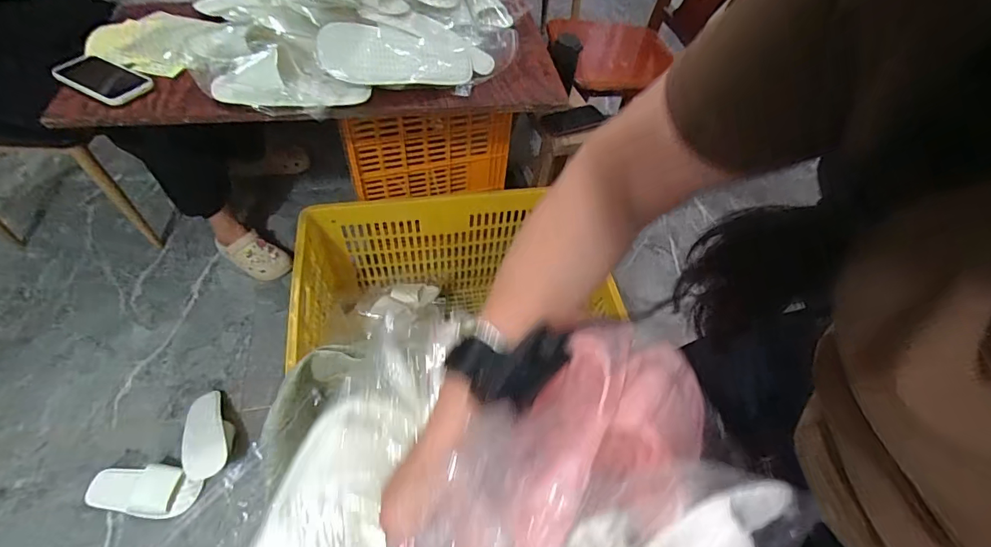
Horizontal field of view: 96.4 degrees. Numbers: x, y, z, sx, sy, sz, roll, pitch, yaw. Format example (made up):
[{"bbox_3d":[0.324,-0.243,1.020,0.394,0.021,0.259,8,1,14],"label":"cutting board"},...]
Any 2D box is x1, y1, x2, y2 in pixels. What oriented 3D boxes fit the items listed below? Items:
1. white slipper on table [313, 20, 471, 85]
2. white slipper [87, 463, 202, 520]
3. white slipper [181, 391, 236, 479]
[{"bbox_3d":[-0.187,-0.409,0.847,0.281,0.066,0.127,-7,72,-19],"label":"white slipper on table"},{"bbox_3d":[-0.790,0.483,0.992,0.240,0.045,0.099,9,53,1],"label":"white slipper"},{"bbox_3d":[-0.699,0.386,1.070,0.112,0.074,0.222,-18,57,-18],"label":"white slipper"}]

